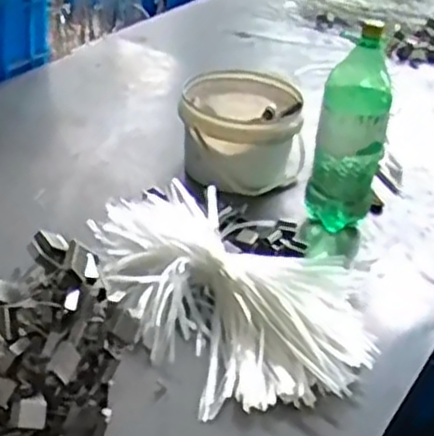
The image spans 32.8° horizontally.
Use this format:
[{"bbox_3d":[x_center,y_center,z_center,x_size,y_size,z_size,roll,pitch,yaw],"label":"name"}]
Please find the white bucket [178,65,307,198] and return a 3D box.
[{"bbox_3d":[0.046,-0.144,1.272,0.216,0.128,0.221,7,33,2],"label":"white bucket"}]

